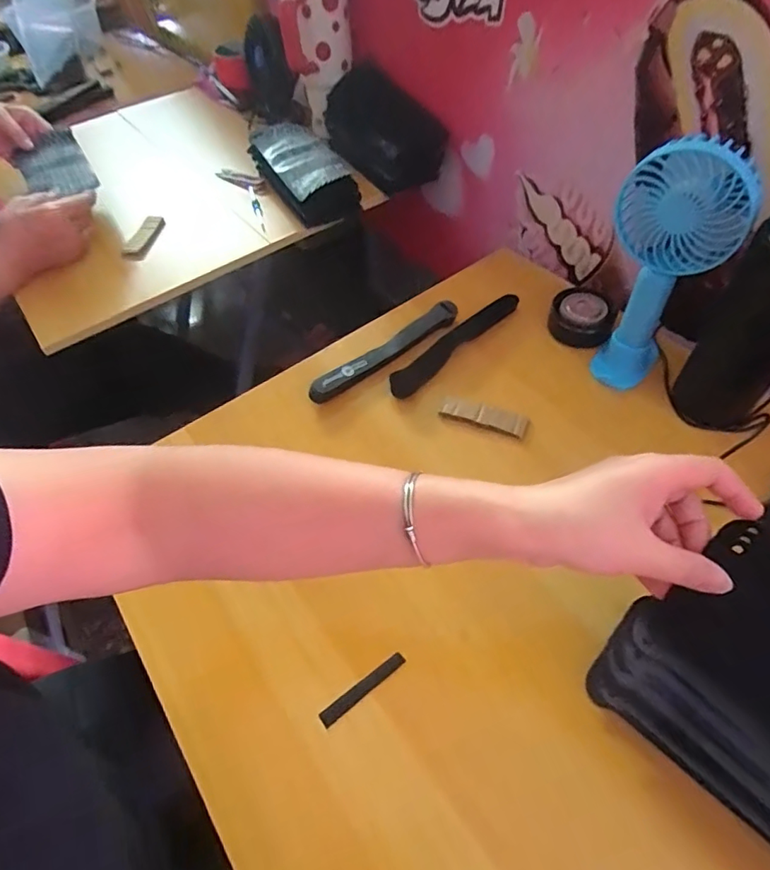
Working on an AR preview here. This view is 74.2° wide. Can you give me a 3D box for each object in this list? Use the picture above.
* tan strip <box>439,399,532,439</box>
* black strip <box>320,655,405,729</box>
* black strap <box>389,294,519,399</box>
[{"bbox_3d":[0.099,-0.018,0.503,0.081,0.011,0.026,19,57,18],"label":"tan strip"},{"bbox_3d":[-0.016,0.183,0.368,0.070,0.005,0.010,-32,57,-18],"label":"black strip"},{"bbox_3d":[0.081,-0.107,0.558,0.029,0.010,0.193,36,63,27],"label":"black strap"}]

